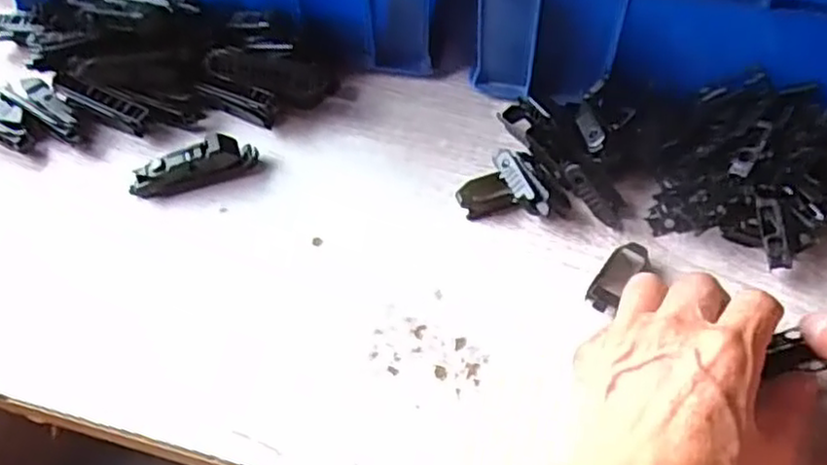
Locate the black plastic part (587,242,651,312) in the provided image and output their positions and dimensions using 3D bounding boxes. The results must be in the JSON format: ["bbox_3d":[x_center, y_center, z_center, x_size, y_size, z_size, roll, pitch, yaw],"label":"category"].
[{"bbox_3d":[0.116,0.025,0.407,0.019,0.007,0.051,32,58,22],"label":"black plastic part"}]

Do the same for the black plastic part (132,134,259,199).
[{"bbox_3d":[-0.138,-0.041,0.449,0.077,0.026,0.022,-12,56,-7],"label":"black plastic part"}]

